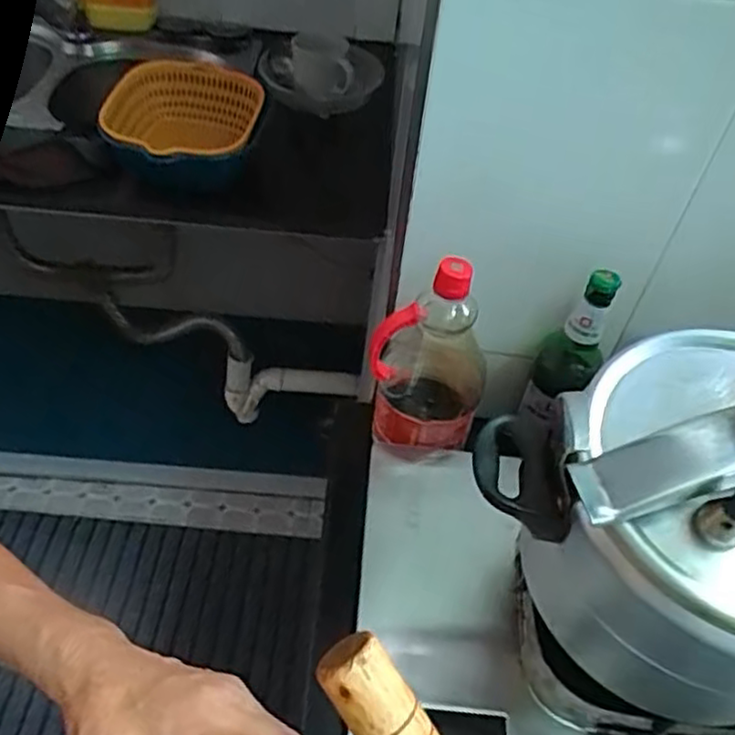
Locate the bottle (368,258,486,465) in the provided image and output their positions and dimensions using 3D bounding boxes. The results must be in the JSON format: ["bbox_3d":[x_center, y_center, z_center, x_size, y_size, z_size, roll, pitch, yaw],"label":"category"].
[{"bbox_3d":[0.066,-0.013,0.709,0.111,0.232,0.104,20,50,12],"label":"bottle"}]

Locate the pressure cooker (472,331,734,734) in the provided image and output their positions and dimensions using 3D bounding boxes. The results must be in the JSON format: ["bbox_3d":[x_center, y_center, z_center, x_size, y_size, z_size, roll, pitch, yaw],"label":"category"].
[{"bbox_3d":[0.231,0.107,0.503,0.248,0.323,0.214,37,55,24],"label":"pressure cooker"}]

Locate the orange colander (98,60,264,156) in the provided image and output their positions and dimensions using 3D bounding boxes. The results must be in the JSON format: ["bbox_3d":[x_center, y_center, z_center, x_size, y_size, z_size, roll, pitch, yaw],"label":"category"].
[{"bbox_3d":[-0.248,-0.327,0.933,0.188,0.101,0.191,4,48,-2],"label":"orange colander"}]

